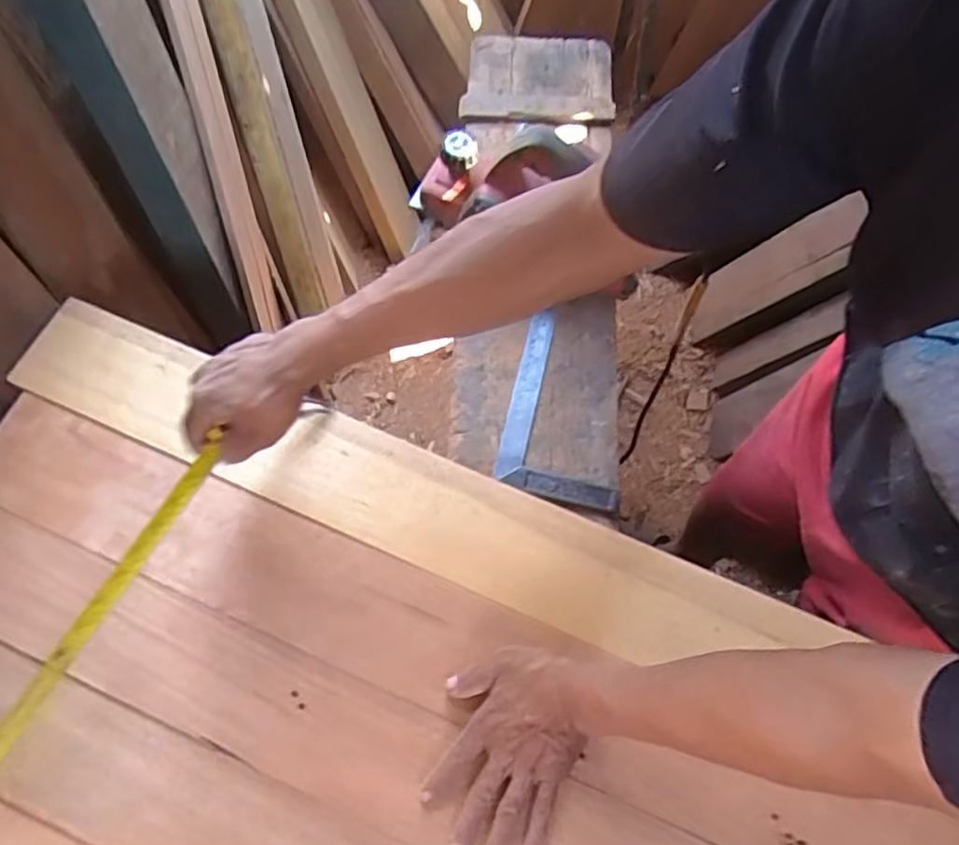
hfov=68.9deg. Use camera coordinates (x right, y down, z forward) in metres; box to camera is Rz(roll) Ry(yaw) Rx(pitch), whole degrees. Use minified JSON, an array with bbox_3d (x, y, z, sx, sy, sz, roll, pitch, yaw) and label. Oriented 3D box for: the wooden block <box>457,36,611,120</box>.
[{"bbox_3d":[0.080,-0.454,0.916,0.193,0.029,0.155,3,72,-3],"label":"wooden block"}]

